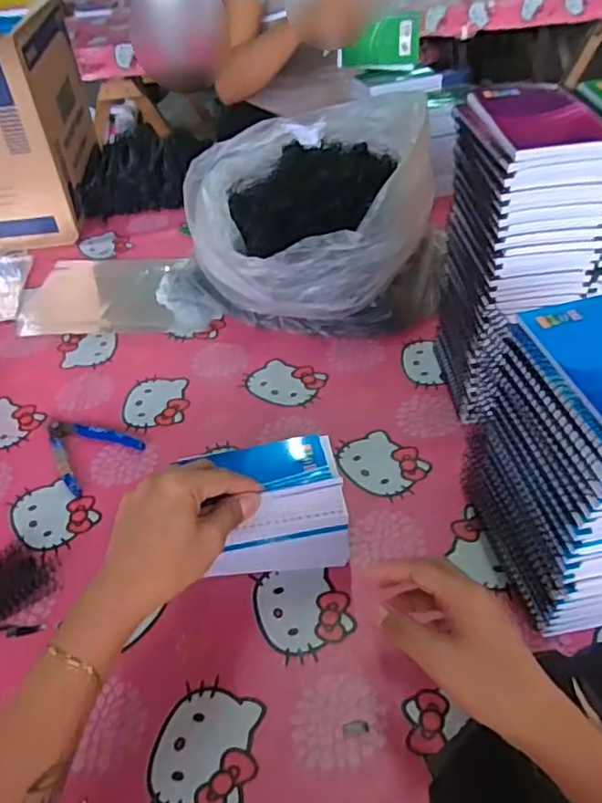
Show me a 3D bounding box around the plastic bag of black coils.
[{"bbox_3d":[0.000,-0.230,0.790,0.314,0.174,0.300,-6,43,0],"label":"plastic bag of black coils"}]

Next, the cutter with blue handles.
[{"bbox_3d":[-0.227,0.042,0.641,0.107,0.012,0.084,29,53,32],"label":"cutter with blue handles"}]

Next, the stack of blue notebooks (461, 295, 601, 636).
[{"bbox_3d":[0.201,0.049,0.452,0.091,0.212,0.144,-10,43,-5],"label":"stack of blue notebooks"}]

